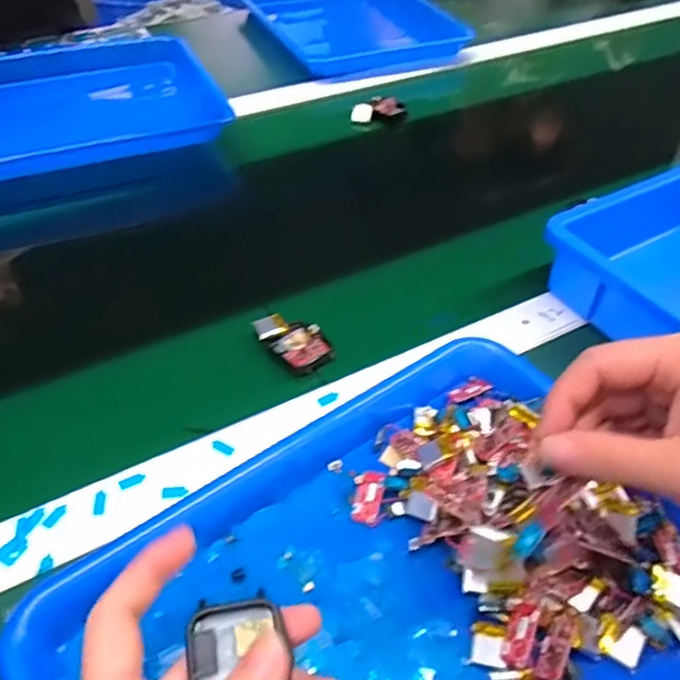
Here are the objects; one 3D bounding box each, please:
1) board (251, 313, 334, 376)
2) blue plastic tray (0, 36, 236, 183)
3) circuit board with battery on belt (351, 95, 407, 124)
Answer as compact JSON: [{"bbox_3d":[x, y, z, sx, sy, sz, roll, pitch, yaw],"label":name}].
[{"bbox_3d":[-0.032,0.000,0.459,0.041,0.014,0.058,-31,55,-28],"label":"board"},{"bbox_3d":[-0.307,-0.249,0.672,0.321,0.039,0.244,-20,50,-20],"label":"blue plastic tray"},{"bbox_3d":[0.041,-0.265,0.723,0.064,0.018,0.023,-17,49,-18],"label":"circuit board with battery on belt"}]

